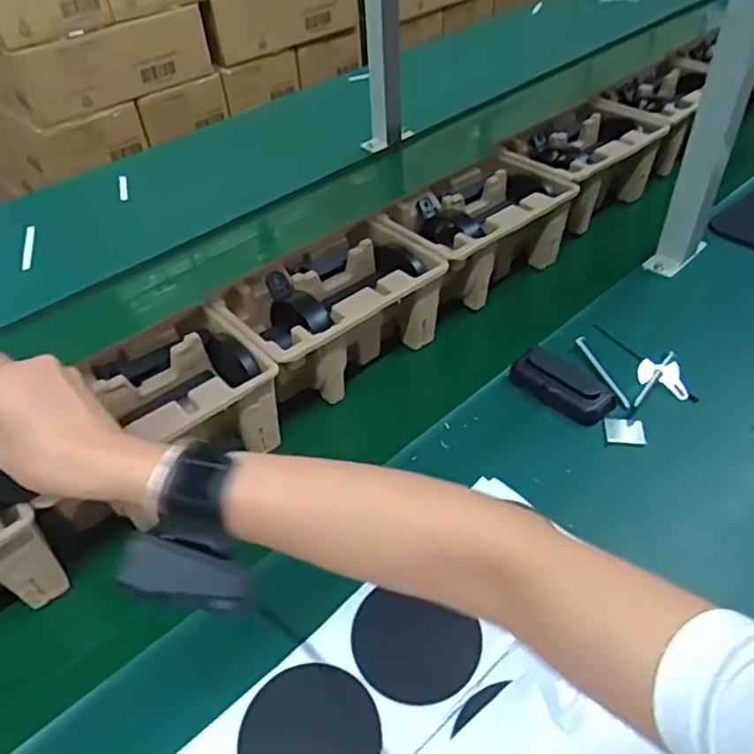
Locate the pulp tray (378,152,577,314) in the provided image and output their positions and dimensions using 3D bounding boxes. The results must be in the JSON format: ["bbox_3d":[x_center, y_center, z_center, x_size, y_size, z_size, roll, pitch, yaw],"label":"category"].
[{"bbox_3d":[0.123,-0.183,0.808,0.225,0.107,0.147,-34,52,-27],"label":"pulp tray"}]

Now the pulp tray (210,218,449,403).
[{"bbox_3d":[-0.046,-0.072,0.707,0.242,0.100,0.150,-36,52,-28],"label":"pulp tray"}]

